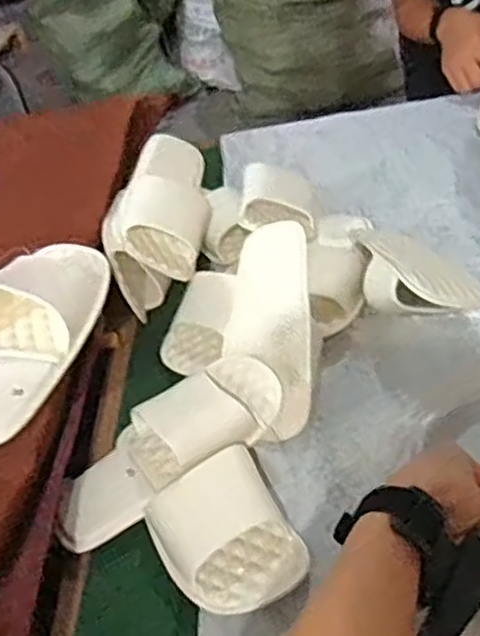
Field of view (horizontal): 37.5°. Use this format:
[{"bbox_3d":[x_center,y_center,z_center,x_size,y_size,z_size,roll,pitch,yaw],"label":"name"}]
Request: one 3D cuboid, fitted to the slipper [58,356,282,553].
[{"bbox_3d":[-0.064,0.113,0.627,0.226,0.063,0.084,-37,44,-5],"label":"slipper"}]

